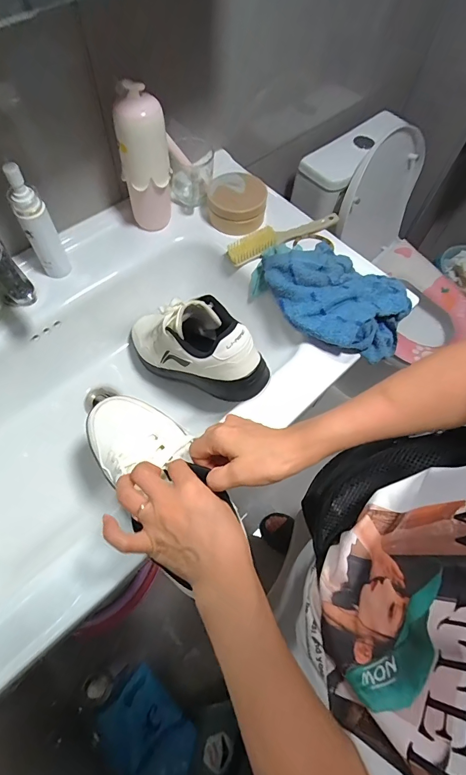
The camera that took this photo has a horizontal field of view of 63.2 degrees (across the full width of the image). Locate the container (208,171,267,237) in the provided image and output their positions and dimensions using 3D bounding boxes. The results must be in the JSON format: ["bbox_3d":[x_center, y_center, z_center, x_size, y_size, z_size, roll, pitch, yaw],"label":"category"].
[{"bbox_3d":[0.007,-0.331,0.690,0.106,0.057,0.103,1,64,-4],"label":"container"}]

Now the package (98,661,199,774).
[{"bbox_3d":[-0.198,0.842,0.927,0.036,0.245,0.254,-39,81,8],"label":"package"}]

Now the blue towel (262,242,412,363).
[{"bbox_3d":[0.156,-0.152,0.612,0.158,0.062,0.259,-40,73,-20],"label":"blue towel"}]

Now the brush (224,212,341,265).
[{"bbox_3d":[0.097,-0.270,0.680,0.223,0.036,0.036,-21,67,-13],"label":"brush"}]

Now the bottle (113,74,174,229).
[{"bbox_3d":[-0.136,-0.347,0.606,0.074,0.215,0.074,-4,64,-6],"label":"bottle"}]

